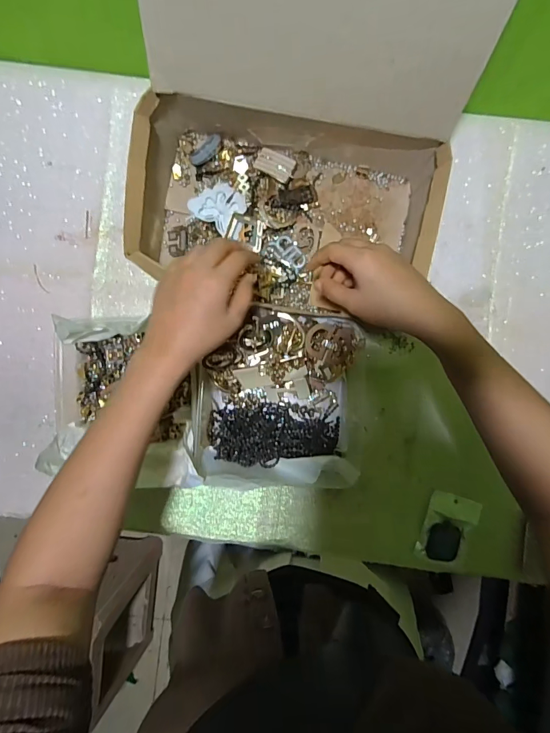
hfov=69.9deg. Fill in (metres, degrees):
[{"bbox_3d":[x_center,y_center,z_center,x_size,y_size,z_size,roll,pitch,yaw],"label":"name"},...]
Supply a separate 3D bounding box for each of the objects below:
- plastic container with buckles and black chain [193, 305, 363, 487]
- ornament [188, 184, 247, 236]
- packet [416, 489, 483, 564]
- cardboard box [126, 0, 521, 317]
[{"bbox_3d":[0.006,0.038,0.485,0.185,0.084,0.202,-2,91,1],"label":"plastic container with buckles and black chain"},{"bbox_3d":[-0.070,-0.201,0.494,0.054,0.004,0.057,43,86,-12],"label":"ornament"},{"bbox_3d":[0.232,0.219,0.529,0.064,0.011,0.091,19,91,1],"label":"packet"},{"bbox_3d":[0.014,-0.218,0.376,0.321,0.282,0.279,10,91,1],"label":"cardboard box"}]

